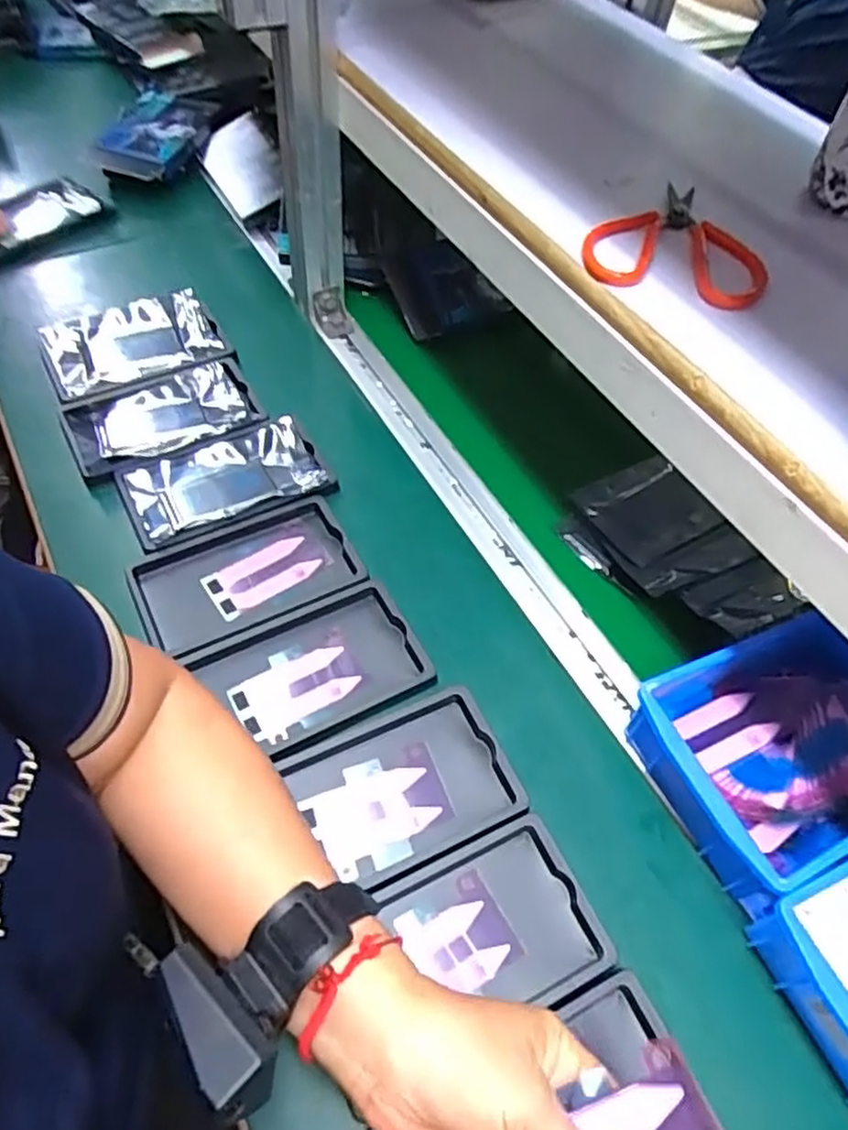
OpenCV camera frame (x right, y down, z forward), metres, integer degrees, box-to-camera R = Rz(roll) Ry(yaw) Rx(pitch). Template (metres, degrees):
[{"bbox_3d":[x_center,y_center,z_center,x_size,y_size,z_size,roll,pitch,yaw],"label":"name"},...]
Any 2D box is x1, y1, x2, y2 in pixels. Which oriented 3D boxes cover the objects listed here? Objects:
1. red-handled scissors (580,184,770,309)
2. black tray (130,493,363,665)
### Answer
[{"bbox_3d":[0.154,-0.193,0.430,0.103,0.013,0.109,18,55,8],"label":"red-handled scissors"},{"bbox_3d":[-0.133,0.008,0.538,0.156,0.014,0.093,-21,59,-19],"label":"black tray"}]

